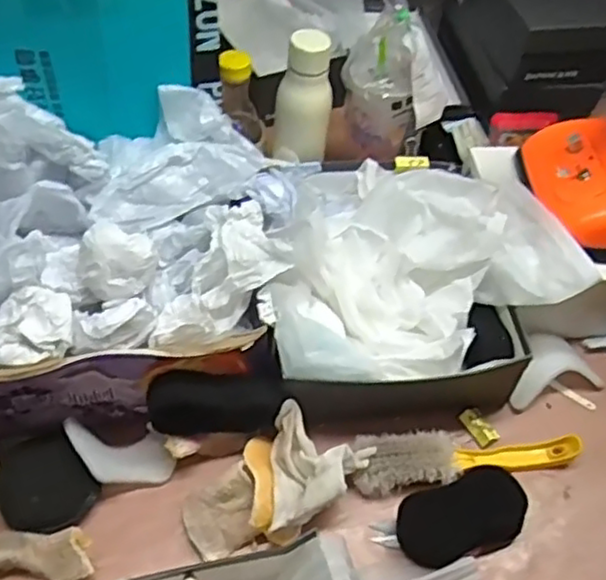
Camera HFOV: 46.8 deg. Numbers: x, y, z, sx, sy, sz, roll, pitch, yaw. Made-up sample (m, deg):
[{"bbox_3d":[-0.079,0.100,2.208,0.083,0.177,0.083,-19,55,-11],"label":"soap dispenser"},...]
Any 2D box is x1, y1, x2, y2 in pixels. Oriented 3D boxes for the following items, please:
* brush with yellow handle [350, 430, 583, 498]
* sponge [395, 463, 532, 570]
[{"bbox_3d":[0.169,0.167,0.717,0.236,0.031,0.056,-5,52,-9],"label":"brush with yellow handle"},{"bbox_3d":[0.153,0.218,0.673,0.121,0.045,0.066,-16,54,-17],"label":"sponge"}]

